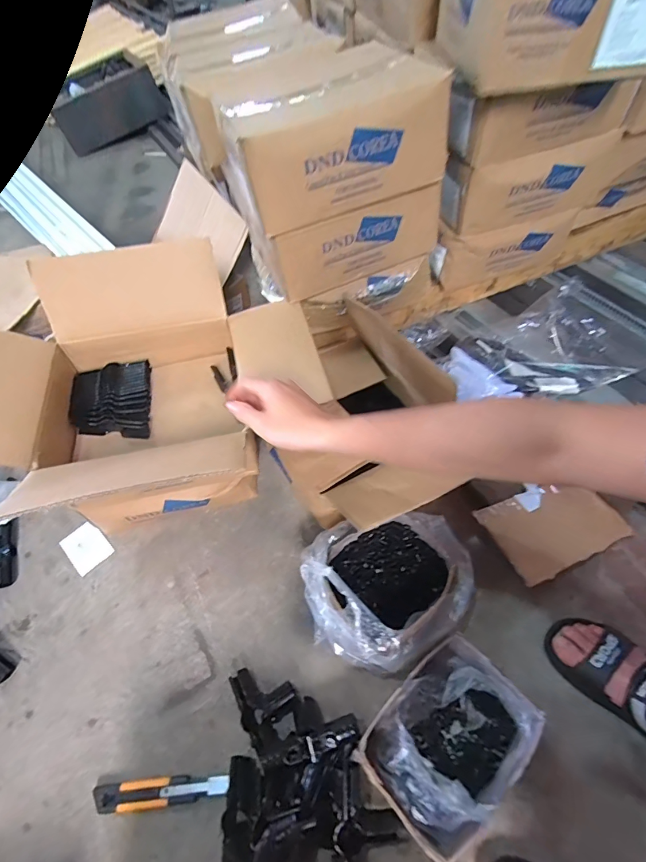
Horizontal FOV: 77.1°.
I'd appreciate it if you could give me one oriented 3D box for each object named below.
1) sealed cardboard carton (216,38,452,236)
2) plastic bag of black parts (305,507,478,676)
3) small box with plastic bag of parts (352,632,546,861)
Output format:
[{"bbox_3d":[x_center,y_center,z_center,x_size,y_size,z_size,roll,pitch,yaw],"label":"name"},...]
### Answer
[{"bbox_3d":[0.006,-0.488,0.659,0.308,0.148,0.269,-14,54,-7],"label":"sealed cardboard carton"},{"bbox_3d":[0.106,0.245,0.646,0.264,0.127,0.218,-12,53,-5],"label":"plastic bag of black parts"},{"bbox_3d":[0.162,0.402,0.539,0.210,0.117,0.150,-34,58,-20],"label":"small box with plastic bag of parts"}]

